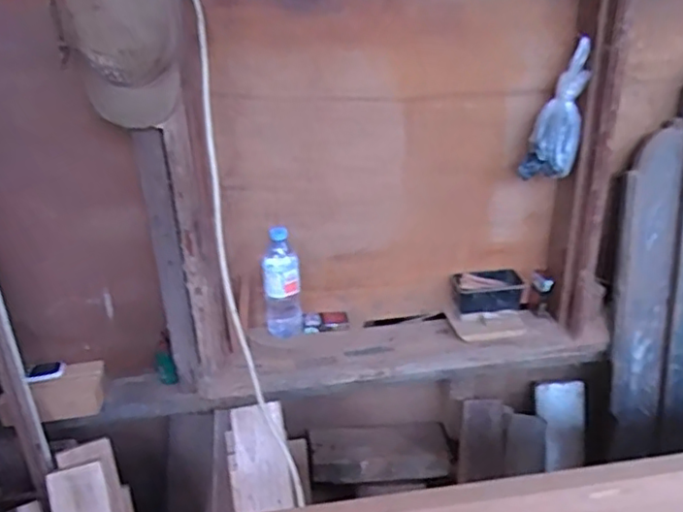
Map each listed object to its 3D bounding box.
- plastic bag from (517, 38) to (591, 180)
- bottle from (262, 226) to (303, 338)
[{"bbox_3d":[0.400,-0.258,1.122,0.061,0.253,0.078,5,16,-39],"label":"plastic bag"},{"bbox_3d":[-0.121,0.055,1.255,0.073,0.233,0.060,-5,26,-5],"label":"bottle"}]

